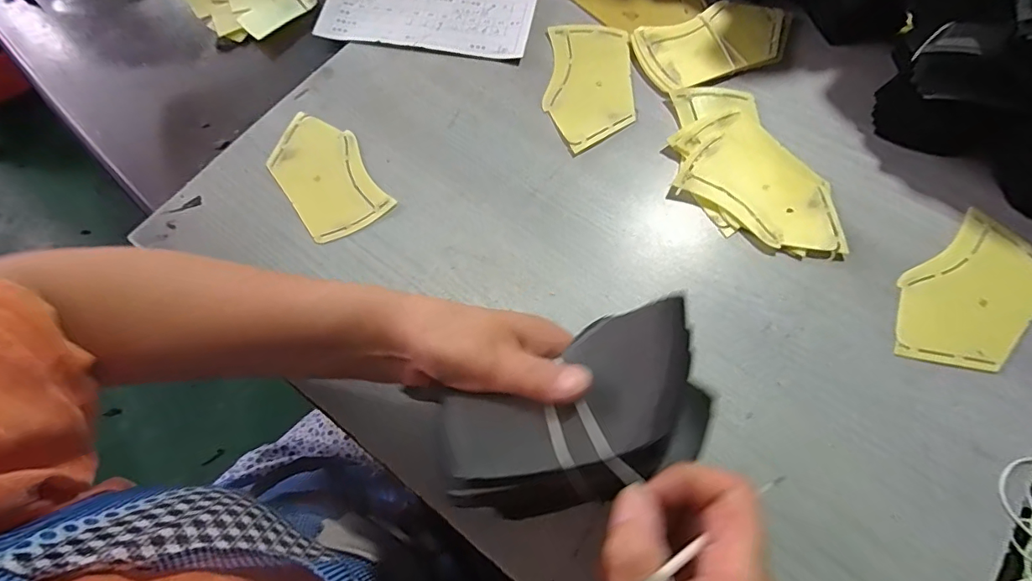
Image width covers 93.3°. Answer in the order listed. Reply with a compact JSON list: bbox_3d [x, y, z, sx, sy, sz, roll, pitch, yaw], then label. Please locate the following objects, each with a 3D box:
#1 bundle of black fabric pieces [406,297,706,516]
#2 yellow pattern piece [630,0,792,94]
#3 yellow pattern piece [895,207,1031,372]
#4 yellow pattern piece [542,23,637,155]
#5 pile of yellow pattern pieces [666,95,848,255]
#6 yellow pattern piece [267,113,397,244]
[{"bbox_3d":[0.028,0.058,0.234,0.131,0.046,0.079,-25,70,-7],"label":"bundle of black fabric pieces"},{"bbox_3d":[0.188,-0.233,0.457,0.147,0.008,0.078,-20,73,-6],"label":"yellow pattern piece"},{"bbox_3d":[0.339,0.004,0.362,0.144,0.004,0.079,-40,72,-15],"label":"yellow pattern piece"},{"bbox_3d":[0.067,-0.190,0.446,0.077,0.004,0.142,-1,69,2],"label":"yellow pattern piece"},{"bbox_3d":[0.197,-0.085,0.398,0.102,0.008,0.147,-29,71,-8],"label":"pile of yellow pattern pieces"},{"bbox_3d":[-0.165,-0.100,0.420,0.072,0.005,0.128,-35,72,-10],"label":"yellow pattern piece"}]

